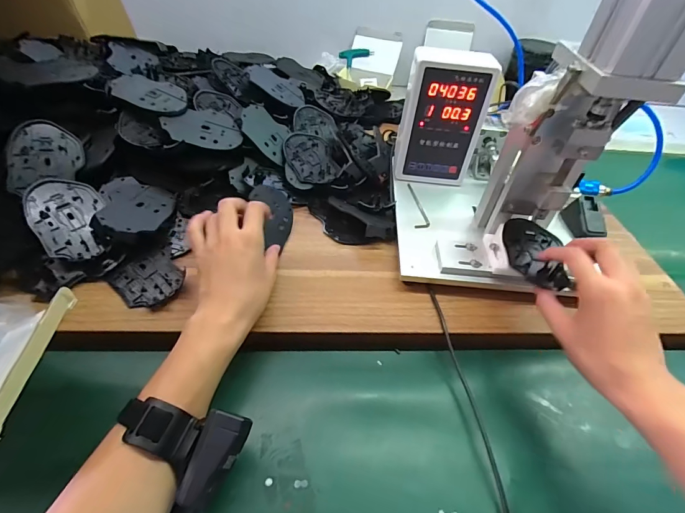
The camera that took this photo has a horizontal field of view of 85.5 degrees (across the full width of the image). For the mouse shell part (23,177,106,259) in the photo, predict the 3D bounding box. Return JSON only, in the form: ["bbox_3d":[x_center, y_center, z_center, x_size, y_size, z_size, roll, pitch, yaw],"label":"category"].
[{"bbox_3d":[-0.321,-0.051,0.433,0.072,0.031,0.114,-26,54,-27],"label":"mouse shell part"}]

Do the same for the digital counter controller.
[{"bbox_3d":[0.144,-0.199,0.544,0.110,0.175,0.064,6,46,-1],"label":"digital counter controller"}]

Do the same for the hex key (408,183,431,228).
[{"bbox_3d":[0.111,-0.077,0.548,0.022,0.004,0.109,3,46,-3],"label":"hex key"}]

